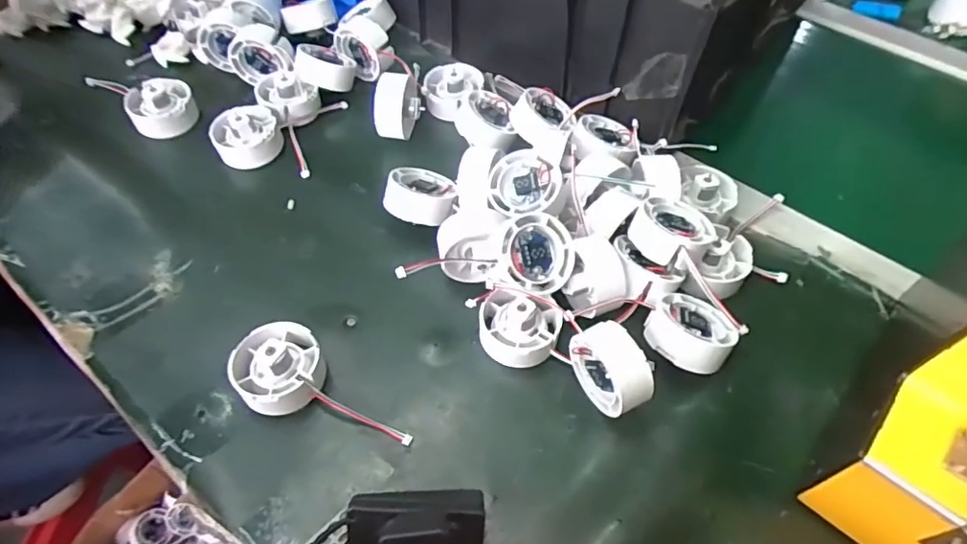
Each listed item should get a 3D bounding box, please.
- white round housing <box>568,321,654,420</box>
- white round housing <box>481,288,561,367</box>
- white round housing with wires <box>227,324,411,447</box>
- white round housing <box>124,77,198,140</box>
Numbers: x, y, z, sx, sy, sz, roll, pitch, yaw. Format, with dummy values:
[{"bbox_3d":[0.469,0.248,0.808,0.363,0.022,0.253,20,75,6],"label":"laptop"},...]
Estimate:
[{"bbox_3d":[0.079,0.062,0.356,0.026,0.048,0.053,-26,59,-18],"label":"white round housing"},{"bbox_3d":[0.023,0.038,0.386,0.052,0.031,0.046,16,56,10],"label":"white round housing"},{"bbox_3d":[-0.108,0.078,0.356,0.119,0.033,0.059,39,62,23],"label":"white round housing with wires"},{"bbox_3d":[-0.295,-0.152,0.527,0.055,0.039,0.055,1,55,-1],"label":"white round housing"}]

